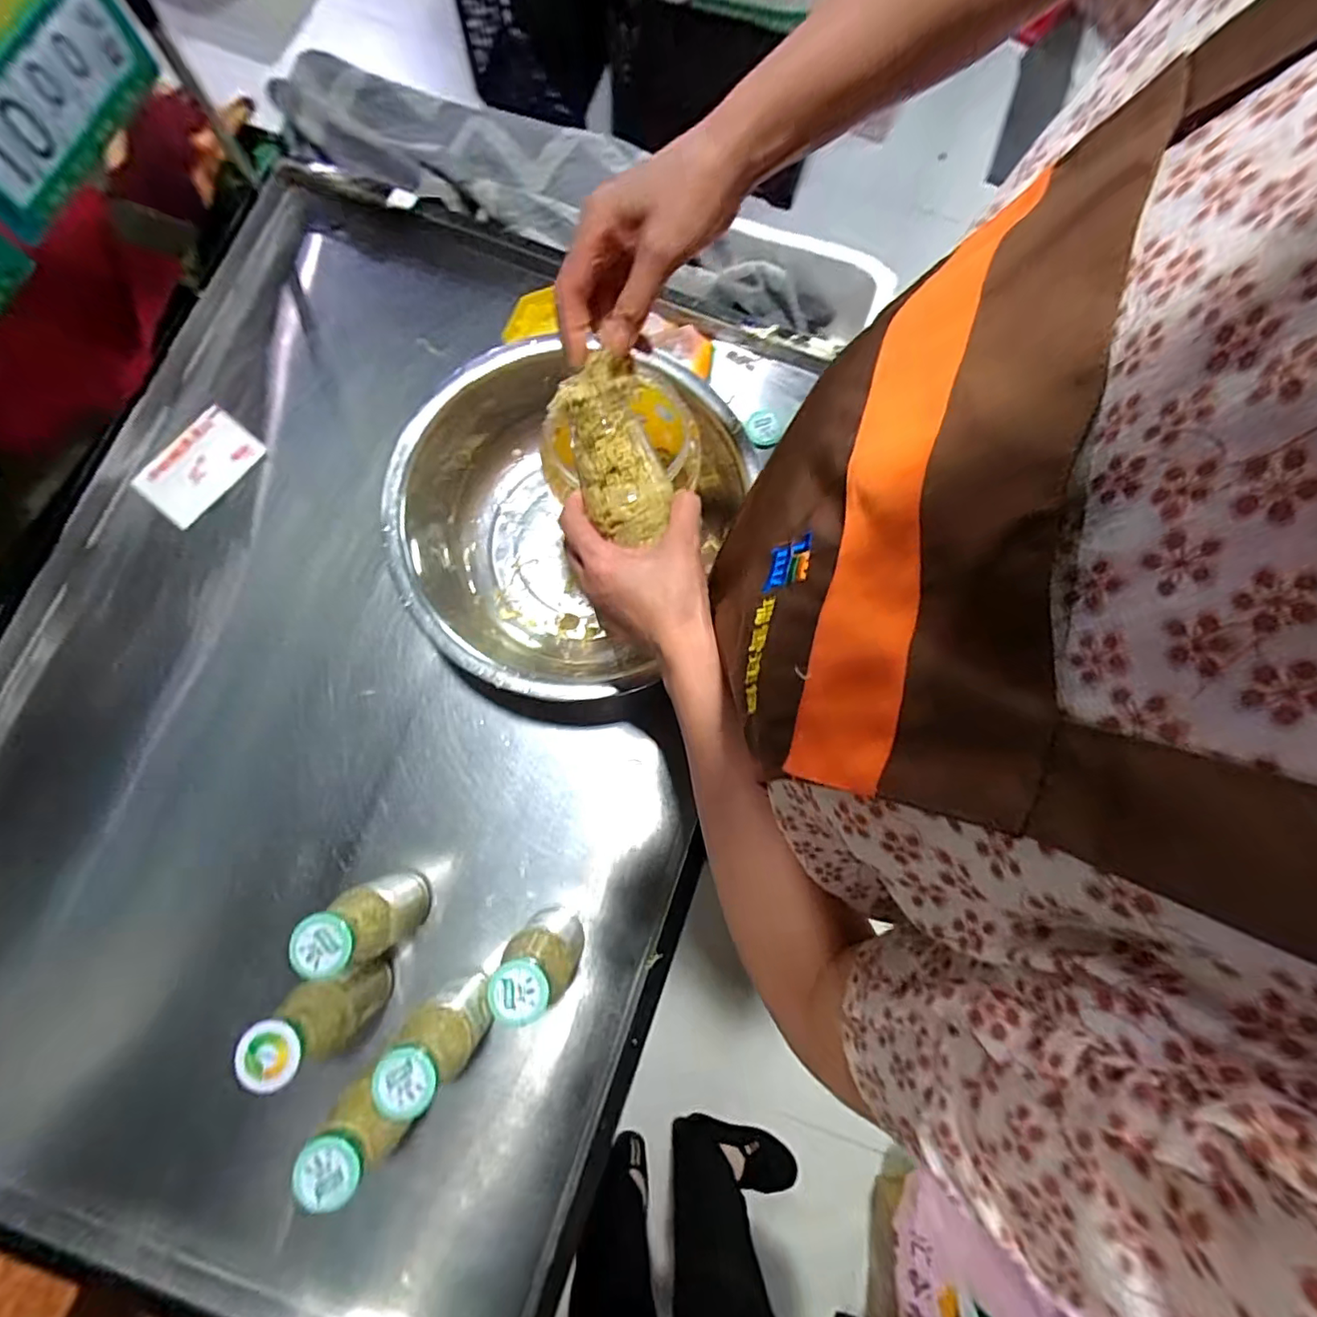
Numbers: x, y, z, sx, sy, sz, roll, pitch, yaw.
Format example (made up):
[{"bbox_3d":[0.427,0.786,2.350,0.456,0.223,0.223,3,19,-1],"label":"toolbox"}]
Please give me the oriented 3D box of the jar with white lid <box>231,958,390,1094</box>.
[{"bbox_3d":[-0.302,0.323,0.528,0.053,0.169,0.062,-38,82,-7],"label":"jar with white lid"}]

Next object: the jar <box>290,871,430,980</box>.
[{"bbox_3d":[-0.271,0.243,0.547,0.050,0.172,0.063,-23,80,-5],"label":"jar"}]

